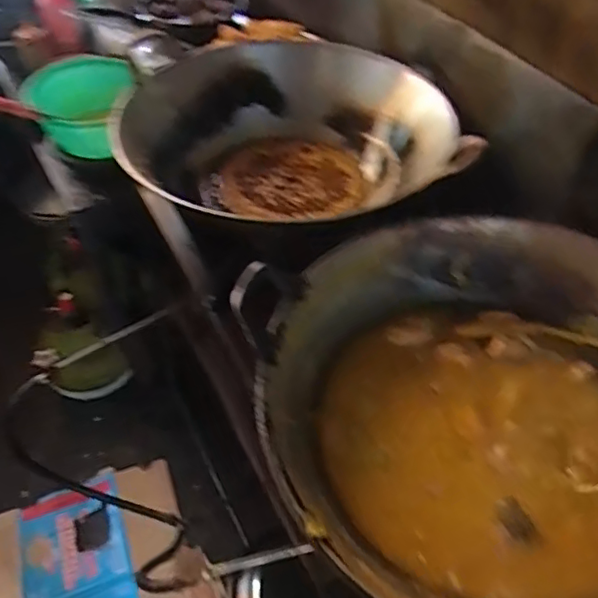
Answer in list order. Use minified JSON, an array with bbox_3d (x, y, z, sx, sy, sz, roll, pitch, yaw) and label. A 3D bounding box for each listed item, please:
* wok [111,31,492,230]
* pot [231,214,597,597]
[{"bbox_3d":[-0.043,-0.299,1.058,0.528,0.201,0.475,-8,49,-9],"label":"wok"},{"bbox_3d":[0.227,0.115,0.676,0.524,0.172,0.510,1,48,-1],"label":"pot"}]

